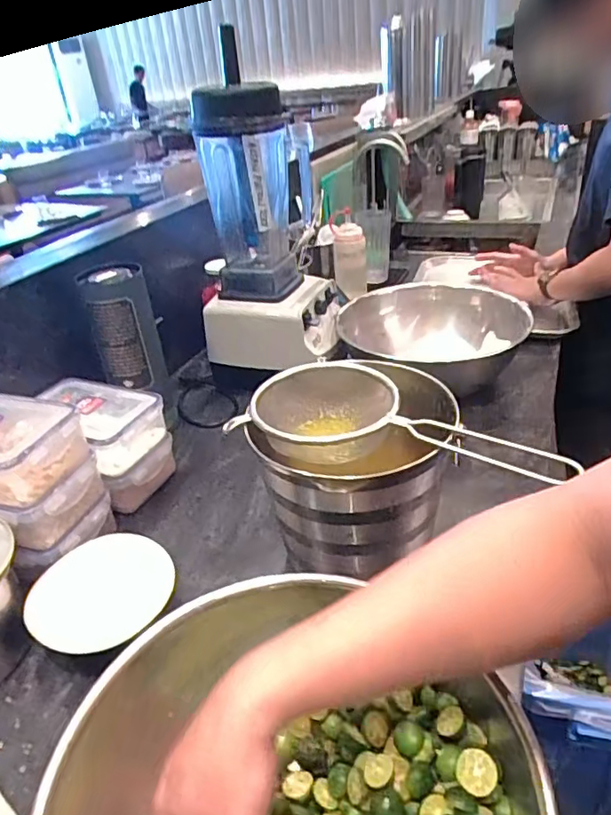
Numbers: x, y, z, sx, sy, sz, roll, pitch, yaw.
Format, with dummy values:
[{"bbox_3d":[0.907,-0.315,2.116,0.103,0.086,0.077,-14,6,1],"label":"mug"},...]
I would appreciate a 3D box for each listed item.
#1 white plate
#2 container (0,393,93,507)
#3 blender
[{"bbox_3d":[-0.214,0.190,0.584,0.142,0.010,0.140,-1,32,7],"label":"white plate"},{"bbox_3d":[-0.354,0.049,0.644,0.176,0.081,0.135,6,34,18],"label":"container"},{"bbox_3d":[-0.075,-0.295,0.949,0.233,0.429,0.268,-8,32,-3],"label":"blender"}]

